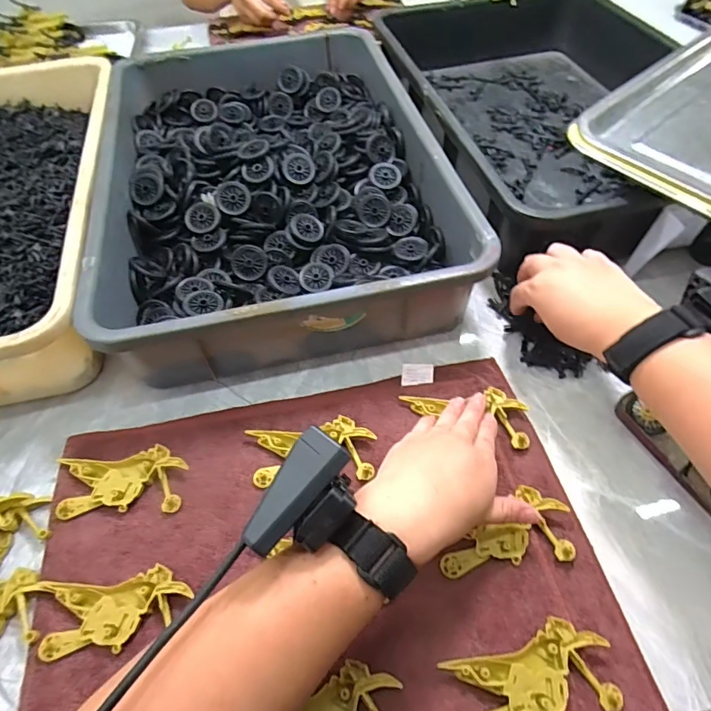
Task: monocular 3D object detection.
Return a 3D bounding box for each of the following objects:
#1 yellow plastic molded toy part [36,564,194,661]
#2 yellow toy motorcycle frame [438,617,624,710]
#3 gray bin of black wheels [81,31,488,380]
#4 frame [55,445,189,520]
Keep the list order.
[{"bbox_3d":[-0.170,0.179,0.330,0.105,0.013,0.047,-7,56,-2],"label":"yellow plastic molded toy part"},{"bbox_3d":[0.114,0.207,0.300,0.101,0.011,0.051,-12,56,-5],"label":"yellow toy motorcycle frame"},{"bbox_3d":[-0.099,-0.217,0.556,0.349,0.097,0.508,-13,56,-6],"label":"gray bin of black wheels"},{"bbox_3d":[-0.188,0.103,0.383,0.095,0.014,0.051,-4,56,0],"label":"frame"}]

